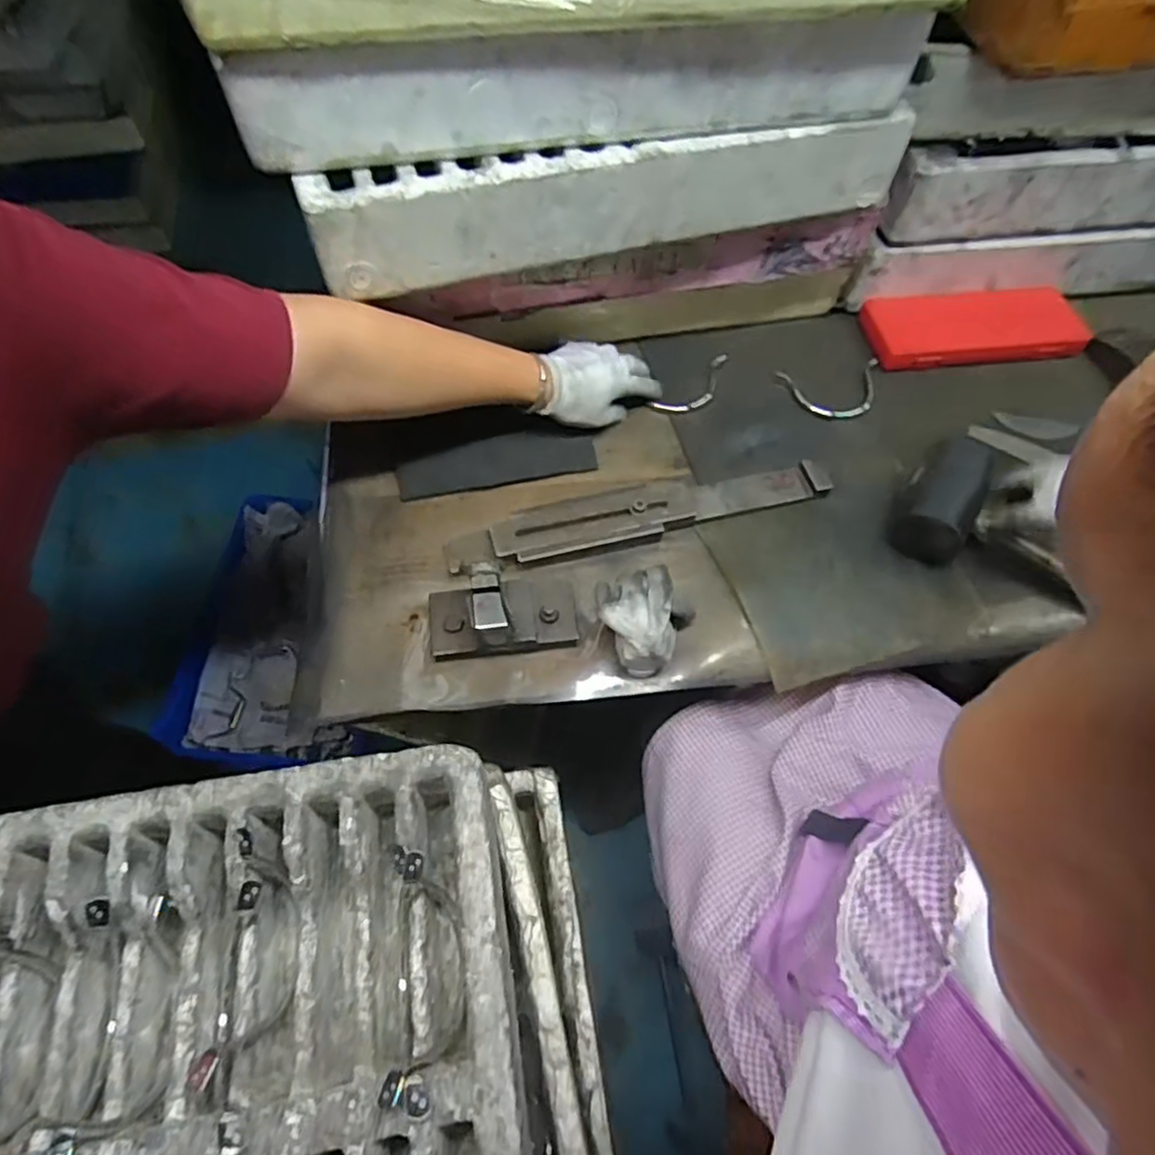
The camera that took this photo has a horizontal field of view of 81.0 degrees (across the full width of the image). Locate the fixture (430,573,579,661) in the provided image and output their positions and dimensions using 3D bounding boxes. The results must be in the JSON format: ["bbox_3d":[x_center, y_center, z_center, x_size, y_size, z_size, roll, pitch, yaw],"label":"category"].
[{"bbox_3d":[-0.066,0.026,0.598,0.129,0.076,0.066,-6,63,-6],"label":"fixture"}]

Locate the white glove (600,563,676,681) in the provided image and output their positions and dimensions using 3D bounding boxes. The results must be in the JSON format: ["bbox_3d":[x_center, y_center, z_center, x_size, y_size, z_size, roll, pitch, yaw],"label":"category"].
[{"bbox_3d":[0.052,0.035,0.609,0.067,0.061,0.097,-1,62,-3],"label":"white glove"}]

